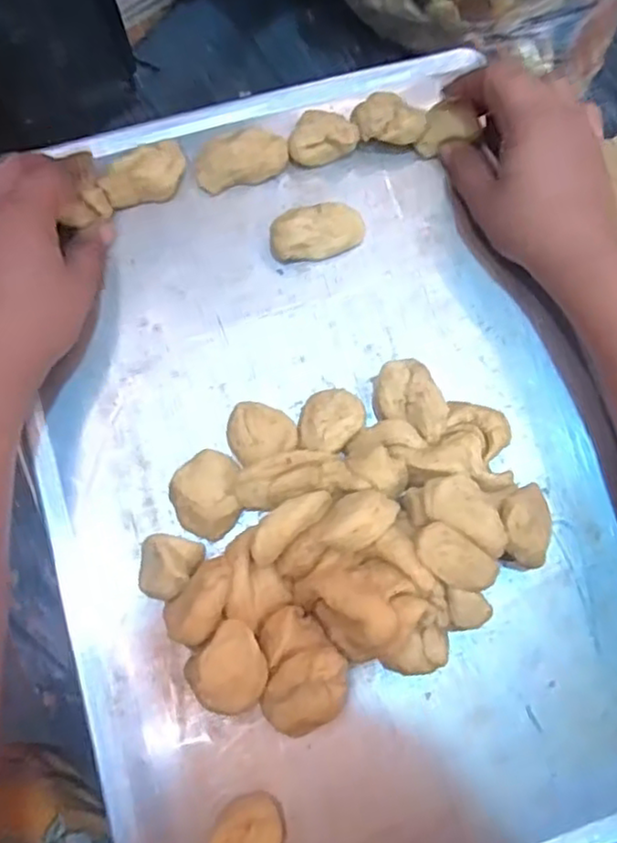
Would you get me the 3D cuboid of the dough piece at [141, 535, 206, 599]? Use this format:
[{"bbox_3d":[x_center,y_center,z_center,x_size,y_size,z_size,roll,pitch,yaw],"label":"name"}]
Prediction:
[{"bbox_3d":[-0.073,0.074,0.344,0.032,0.026,0.031,0,76,1],"label":"dough piece"}]

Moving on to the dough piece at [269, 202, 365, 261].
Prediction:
[{"bbox_3d":[0.005,-0.111,0.391,0.056,0.023,0.026,-20,76,-4],"label":"dough piece"}]

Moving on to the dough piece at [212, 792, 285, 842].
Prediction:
[{"bbox_3d":[-0.028,0.198,0.316,0.030,0.024,0.040,14,77,5],"label":"dough piece"}]

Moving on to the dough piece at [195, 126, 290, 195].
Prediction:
[{"bbox_3d":[-0.039,-0.155,0.399,0.055,0.020,0.024,-17,76,-3],"label":"dough piece"}]

